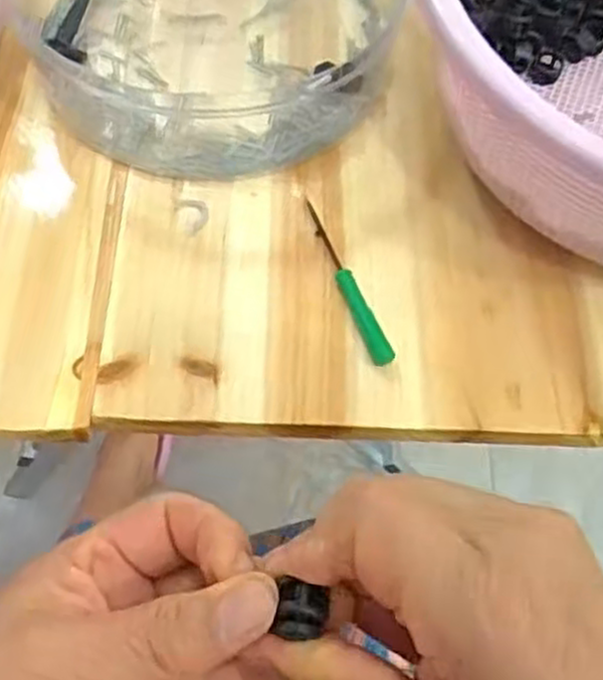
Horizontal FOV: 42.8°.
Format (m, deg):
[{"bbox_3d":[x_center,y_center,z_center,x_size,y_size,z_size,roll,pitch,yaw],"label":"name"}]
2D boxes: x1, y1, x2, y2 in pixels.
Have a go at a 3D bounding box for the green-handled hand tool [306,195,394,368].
[{"bbox_3d":[0.019,-0.028,0.354,0.010,0.005,0.093,-19,64,-13],"label":"green-handled hand tool"}]

